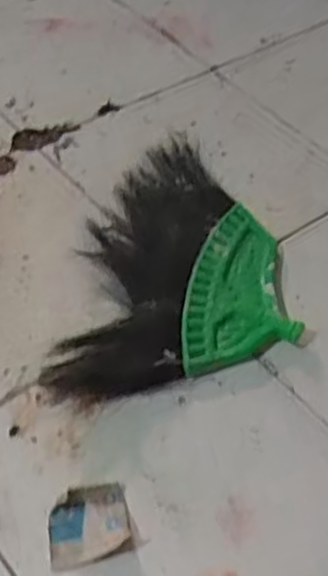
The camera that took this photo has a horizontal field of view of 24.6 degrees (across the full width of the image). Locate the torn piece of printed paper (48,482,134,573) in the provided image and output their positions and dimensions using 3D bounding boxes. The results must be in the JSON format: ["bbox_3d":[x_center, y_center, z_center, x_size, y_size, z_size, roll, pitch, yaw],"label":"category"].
[{"bbox_3d":[-0.061,0.190,0.607,0.064,0.012,0.064,-6,50,-11],"label":"torn piece of printed paper"}]

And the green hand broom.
[{"bbox_3d":[0.028,-0.033,0.799,0.226,0.030,0.393,9,49,2],"label":"green hand broom"}]

